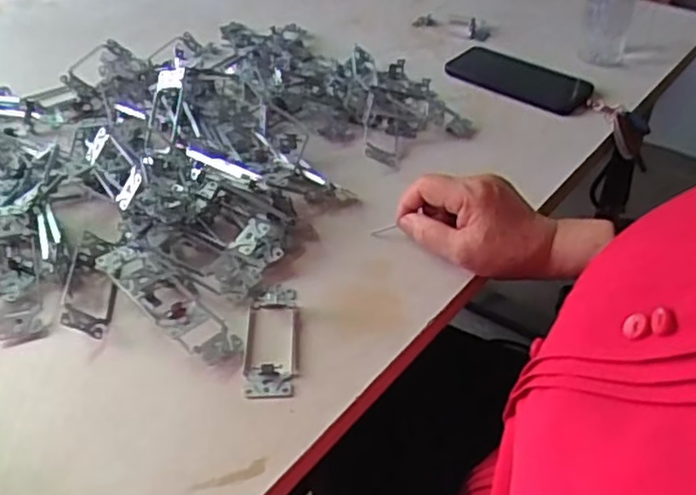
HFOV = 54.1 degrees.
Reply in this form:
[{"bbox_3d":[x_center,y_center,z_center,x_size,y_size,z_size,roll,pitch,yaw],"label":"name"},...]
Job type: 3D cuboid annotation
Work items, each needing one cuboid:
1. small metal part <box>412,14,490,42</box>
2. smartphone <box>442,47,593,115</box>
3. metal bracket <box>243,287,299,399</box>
[{"bbox_3d":[0.142,-0.300,0.920,0.102,0.013,0.043,22,46,24],"label":"small metal part"},{"bbox_3d":[0.206,-0.203,0.812,0.167,0.016,0.087,25,47,27],"label":"smartphone"},{"bbox_3d":[-0.058,0.067,0.514,0.039,0.014,0.105,-3,41,-3],"label":"metal bracket"}]

